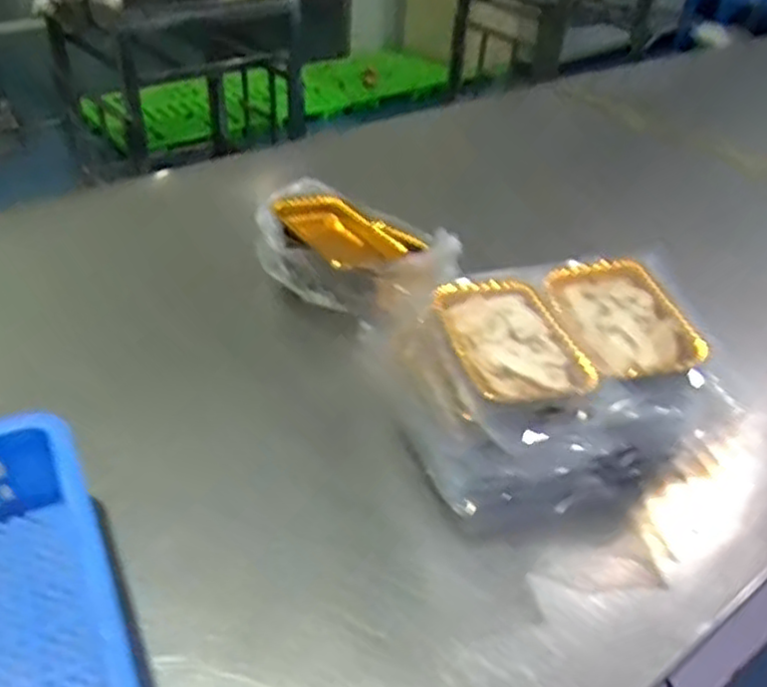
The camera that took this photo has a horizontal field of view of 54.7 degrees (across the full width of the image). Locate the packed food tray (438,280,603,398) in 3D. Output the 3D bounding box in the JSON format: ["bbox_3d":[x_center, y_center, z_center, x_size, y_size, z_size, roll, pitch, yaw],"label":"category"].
[{"bbox_3d":[0.130,-0.005,0.774,0.127,0.023,0.187,-6,39,-12],"label":"packed food tray"}]

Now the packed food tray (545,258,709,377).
[{"bbox_3d":[0.261,-0.033,0.817,0.130,0.025,0.196,-5,39,-11],"label":"packed food tray"}]

